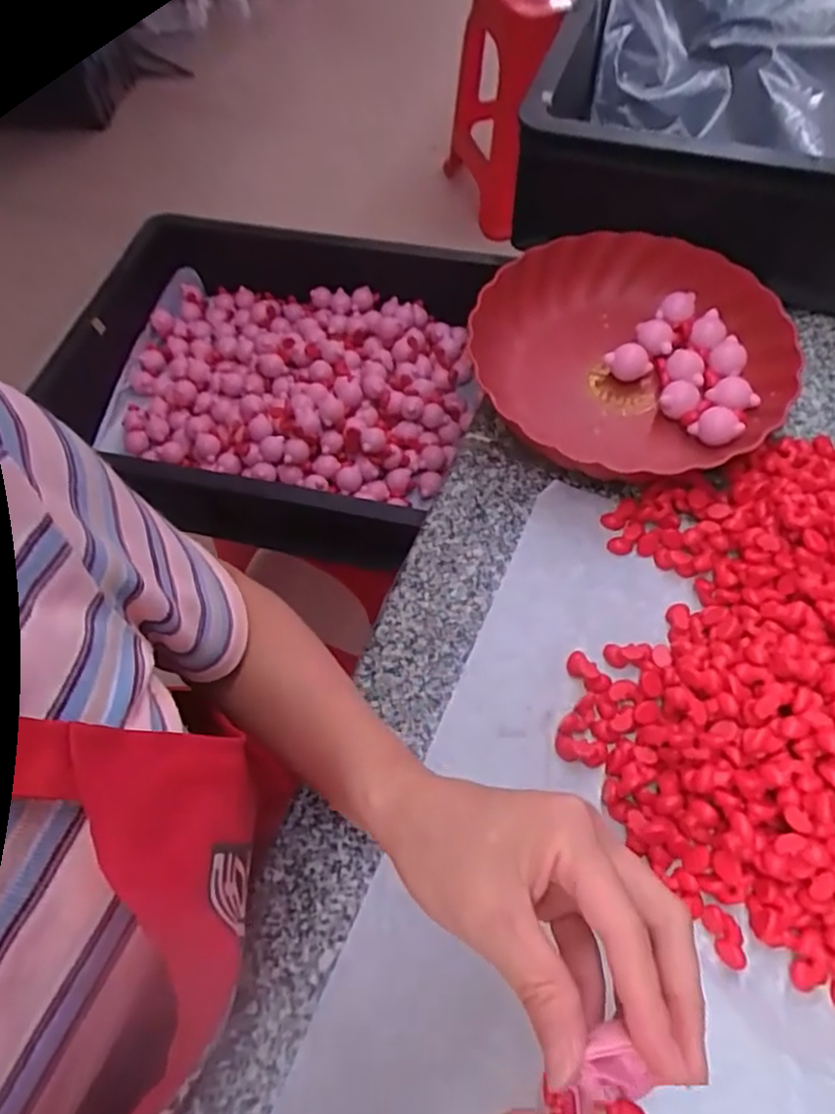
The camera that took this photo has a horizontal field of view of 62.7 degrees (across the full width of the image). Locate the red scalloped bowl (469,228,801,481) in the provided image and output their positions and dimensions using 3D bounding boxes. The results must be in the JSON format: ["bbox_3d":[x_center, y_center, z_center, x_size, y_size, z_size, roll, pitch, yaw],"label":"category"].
[{"bbox_3d":[0.166,-0.158,0.551,0.233,0.056,0.249,-1,59,2],"label":"red scalloped bowl"}]

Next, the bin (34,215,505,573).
[{"bbox_3d":[-0.199,-0.225,0.837,0.497,0.105,0.421,11,62,9],"label":"bin"}]

